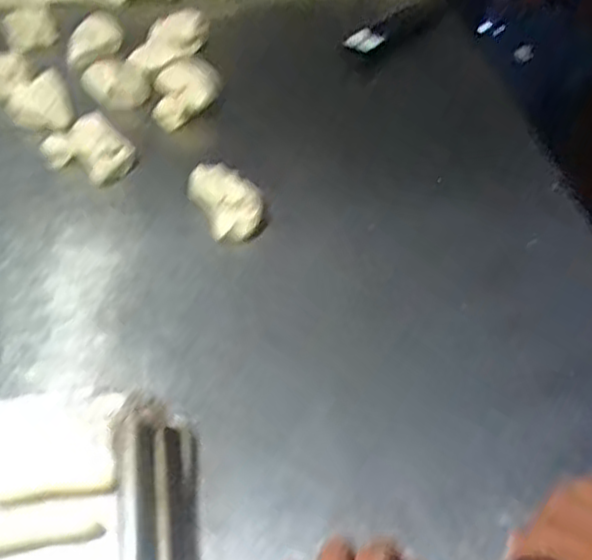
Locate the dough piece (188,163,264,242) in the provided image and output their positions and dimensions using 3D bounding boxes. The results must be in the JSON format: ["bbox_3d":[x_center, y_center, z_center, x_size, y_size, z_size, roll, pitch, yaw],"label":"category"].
[{"bbox_3d":[-0.067,-0.076,0.718,0.046,0.045,0.086,-21,50,-20],"label":"dough piece"}]

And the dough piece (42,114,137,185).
[{"bbox_3d":[-0.208,-0.132,0.763,0.078,0.043,0.055,28,52,24],"label":"dough piece"}]

